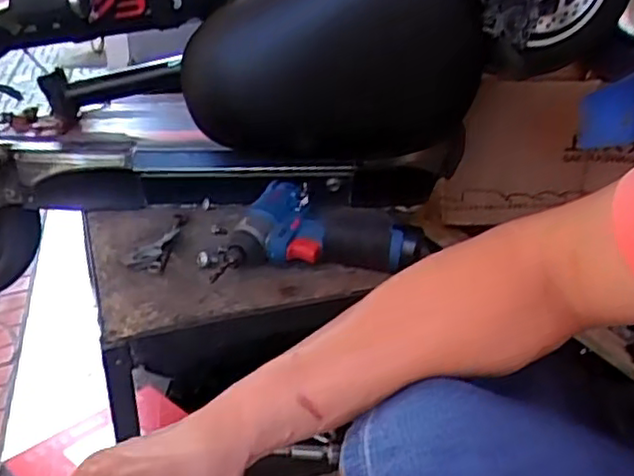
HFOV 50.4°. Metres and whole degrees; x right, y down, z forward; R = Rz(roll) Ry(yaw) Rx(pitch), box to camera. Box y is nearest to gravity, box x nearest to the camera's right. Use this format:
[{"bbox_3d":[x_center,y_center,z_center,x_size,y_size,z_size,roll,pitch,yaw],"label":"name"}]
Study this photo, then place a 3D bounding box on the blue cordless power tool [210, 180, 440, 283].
[{"bbox_3d":[0.005,-0.009,0.688,0.200,0.058,0.117,1,25,-3],"label":"blue cordless power tool"}]

